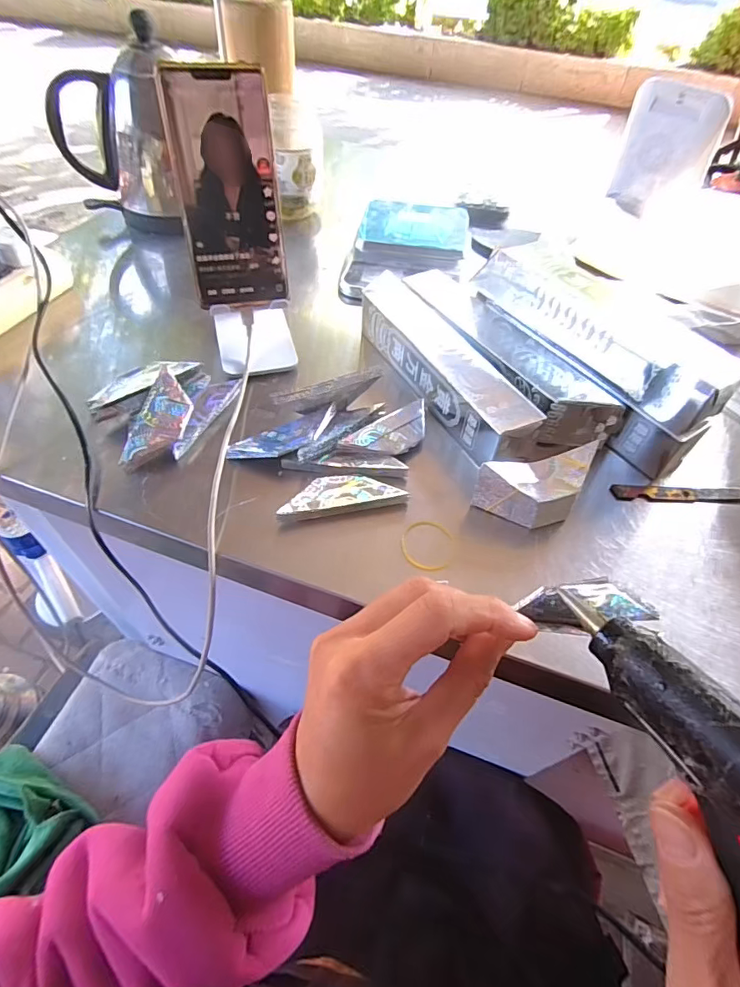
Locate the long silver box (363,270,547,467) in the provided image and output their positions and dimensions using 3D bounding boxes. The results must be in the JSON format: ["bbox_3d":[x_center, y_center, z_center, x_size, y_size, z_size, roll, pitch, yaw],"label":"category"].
[{"bbox_3d":[0.057,-0.107,0.399,0.049,0.041,0.212,-23,57,-20],"label":"long silver box"}]

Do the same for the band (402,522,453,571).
[{"bbox_3d":[0.038,0.033,0.316,0.035,0.004,0.036,5,51,-6],"label":"band"}]

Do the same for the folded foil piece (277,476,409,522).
[{"bbox_3d":[-0.020,-0.001,0.332,0.085,0.011,0.032,-9,52,-11],"label":"folded foil piece"}]

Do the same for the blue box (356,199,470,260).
[{"bbox_3d":[0.050,-0.299,0.542,0.116,0.014,0.100,8,52,3],"label":"blue box"}]

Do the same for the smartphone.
[{"bbox_3d":[-0.104,-0.225,0.365,0.074,0.152,0.006,-10,28,-14],"label":"smartphone"}]

